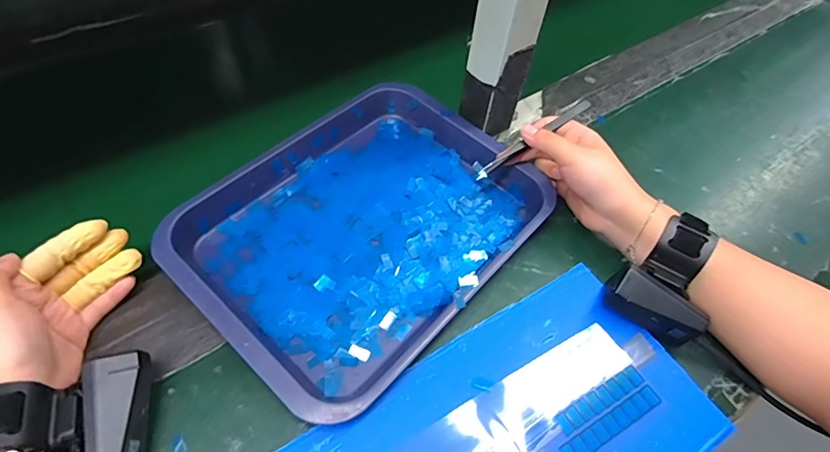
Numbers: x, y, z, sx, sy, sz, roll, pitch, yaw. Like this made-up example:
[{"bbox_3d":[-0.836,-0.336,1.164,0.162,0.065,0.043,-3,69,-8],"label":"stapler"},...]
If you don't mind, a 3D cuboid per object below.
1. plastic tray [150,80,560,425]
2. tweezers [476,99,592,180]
[{"bbox_3d":[-0.044,-0.006,0.384,0.228,0.036,0.281,37,59,22],"label":"plastic tray"},{"bbox_3d":[0.108,-0.080,0.402,0.135,0.013,0.009,-34,61,-15],"label":"tweezers"}]

